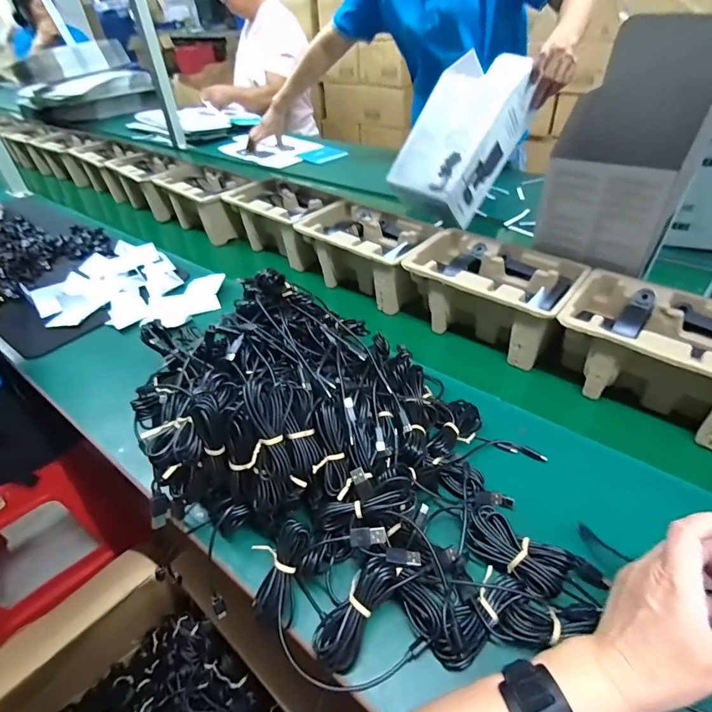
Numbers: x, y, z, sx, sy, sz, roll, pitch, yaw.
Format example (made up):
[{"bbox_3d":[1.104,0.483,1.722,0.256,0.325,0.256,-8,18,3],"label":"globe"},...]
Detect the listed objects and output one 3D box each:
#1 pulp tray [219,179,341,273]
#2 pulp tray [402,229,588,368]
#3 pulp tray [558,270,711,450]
[{"bbox_3d":[-0.145,-0.275,0.860,0.247,0.093,0.141,31,51,35],"label":"pulp tray"},{"bbox_3d":[0.194,-0.090,0.627,0.227,0.102,0.143,26,49,31],"label":"pulp tray"},{"bbox_3d":[0.367,0.003,0.512,0.215,0.111,0.146,27,49,32],"label":"pulp tray"}]

